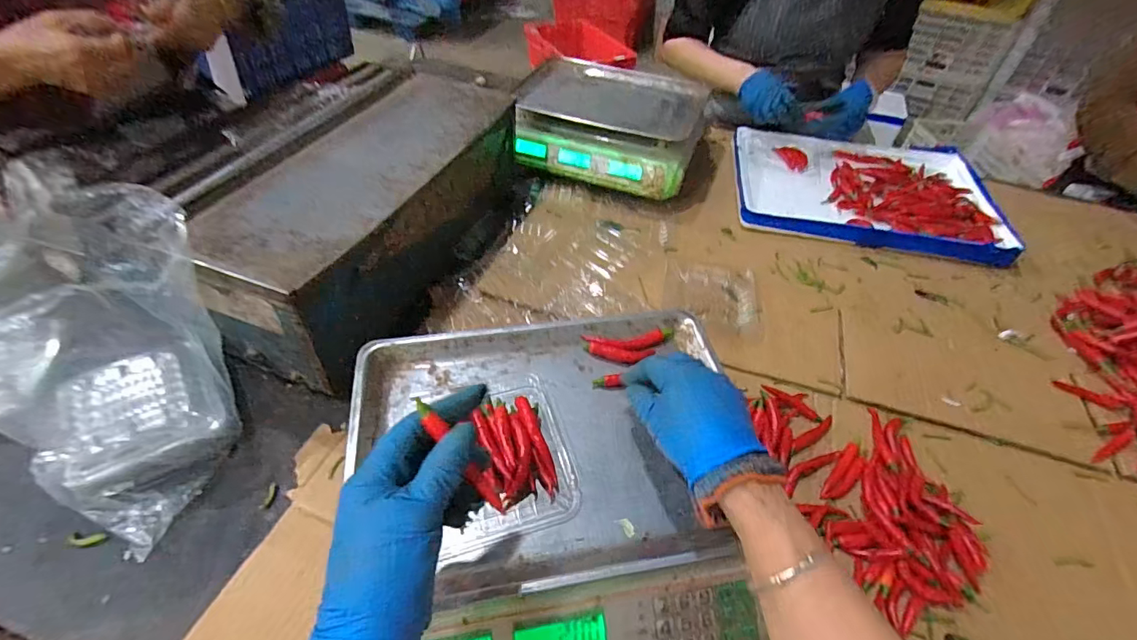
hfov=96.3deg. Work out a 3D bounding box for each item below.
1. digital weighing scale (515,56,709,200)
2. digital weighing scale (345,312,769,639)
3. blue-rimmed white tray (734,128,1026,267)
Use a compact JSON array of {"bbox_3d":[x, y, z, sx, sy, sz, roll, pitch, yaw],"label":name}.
[{"bbox_3d":[0.075,-0.357,0.947,0.319,0.110,0.319,19,50,13],"label":"digital weighing scale"},{"bbox_3d":[-0.011,0.154,0.446,0.333,0.101,0.314,-5,49,-9],"label":"digital weighing scale"},{"bbox_3d":[0.517,-0.240,0.907,0.420,0.037,0.317,9,48,5],"label":"blue-rimmed white tray"}]

